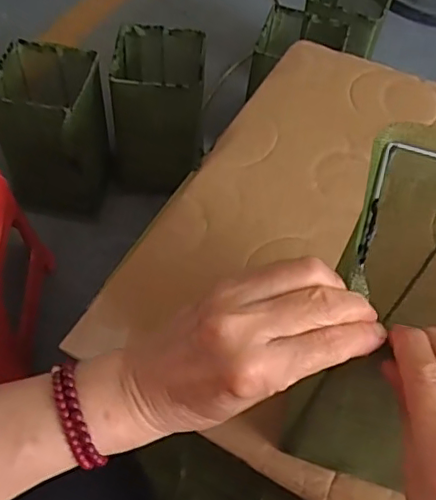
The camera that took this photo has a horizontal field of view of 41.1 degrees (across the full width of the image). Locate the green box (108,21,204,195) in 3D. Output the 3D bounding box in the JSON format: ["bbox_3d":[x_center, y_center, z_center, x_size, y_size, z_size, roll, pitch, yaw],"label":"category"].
[{"bbox_3d":[-0.103,-0.232,1.012,0.150,0.237,0.158,8,57,1],"label":"green box"}]

